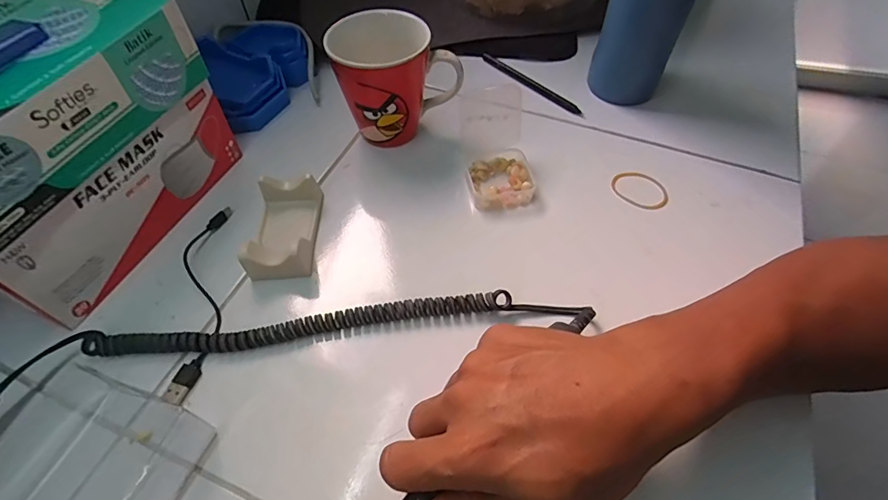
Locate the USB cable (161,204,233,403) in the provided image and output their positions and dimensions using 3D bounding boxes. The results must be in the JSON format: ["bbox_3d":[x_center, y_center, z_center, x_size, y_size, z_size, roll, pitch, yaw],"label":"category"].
[{"bbox_3d":[-0.182,0.031,0.343,0.030,0.015,0.161,-8,55,-5],"label":"USB cable"}]

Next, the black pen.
[{"bbox_3d":[0.093,-0.179,0.497,0.011,0.013,0.135,-38,63,-23],"label":"black pen"}]

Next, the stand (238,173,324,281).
[{"bbox_3d":[-0.128,-0.017,0.366,0.047,0.032,0.090,-1,55,0],"label":"stand"}]

